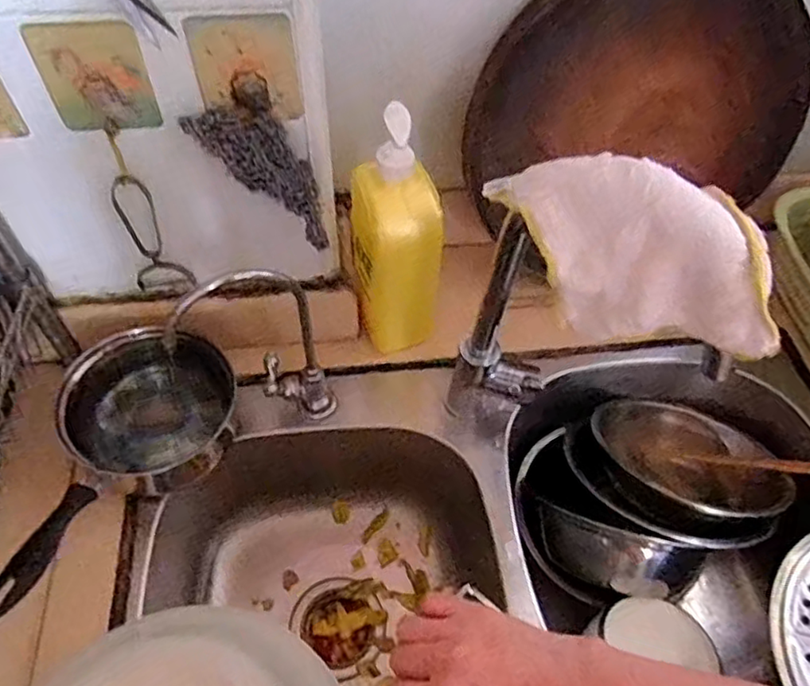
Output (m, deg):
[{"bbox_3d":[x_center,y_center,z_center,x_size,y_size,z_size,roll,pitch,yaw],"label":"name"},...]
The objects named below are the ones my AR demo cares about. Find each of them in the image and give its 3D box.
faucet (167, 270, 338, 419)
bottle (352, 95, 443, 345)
[{"bbox_3d":[-0.153,0.004,0.599,0.154,0.224,0.037,2,54,-1],"label":"faucet"},{"bbox_3d":[-0.011,-0.101,0.628,0.085,0.262,0.075,-9,55,-9],"label":"bottle"}]

